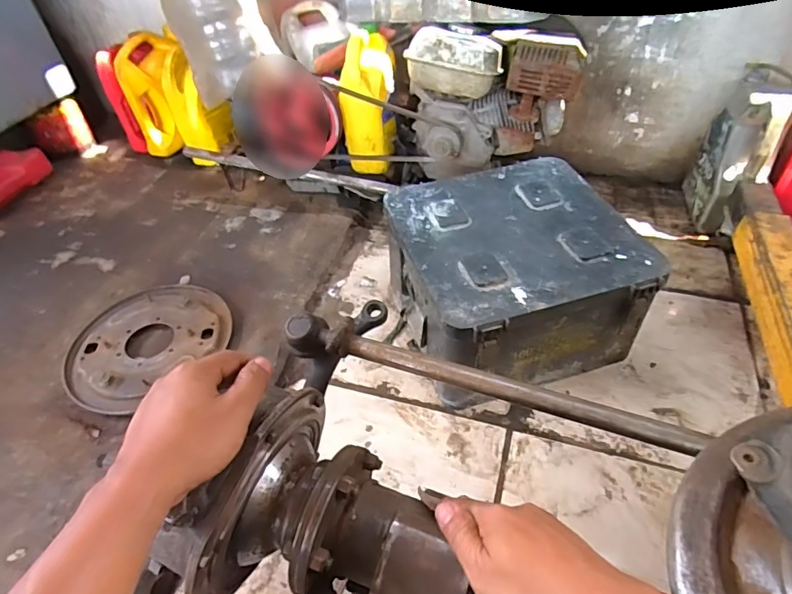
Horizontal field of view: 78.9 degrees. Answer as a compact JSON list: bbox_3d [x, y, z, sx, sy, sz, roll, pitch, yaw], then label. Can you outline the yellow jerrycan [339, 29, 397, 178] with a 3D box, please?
[{"bbox_3d":[-0.061,-0.438,1.097,0.123,0.270,0.131,-5,46,-1],"label":"yellow jerrycan"}]

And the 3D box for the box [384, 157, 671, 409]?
[{"bbox_3d":[0.205,-0.032,0.900,0.364,0.243,0.357,-15,47,-11],"label":"box"}]

